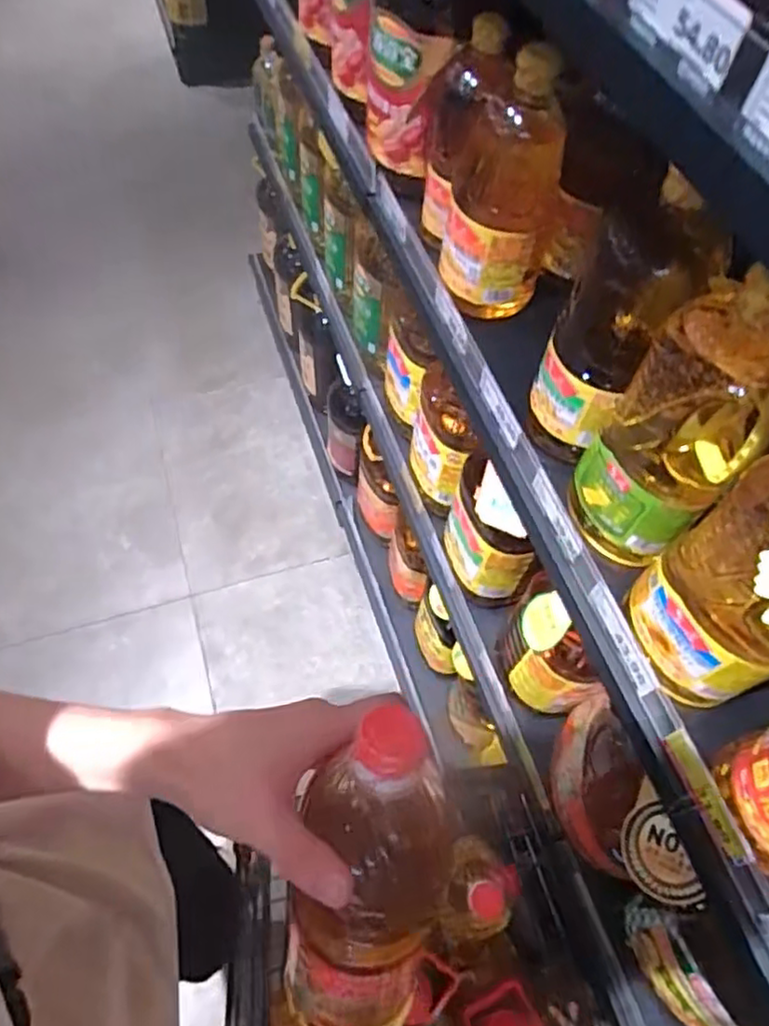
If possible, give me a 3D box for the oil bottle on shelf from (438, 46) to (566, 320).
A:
[{"bbox_3d":[0.121,-0.327,0.682,0.112,0.248,0.094,9,61,3],"label":"oil bottle on shelf"}]

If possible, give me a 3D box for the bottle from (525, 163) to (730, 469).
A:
[{"bbox_3d":[0.198,-0.152,0.577,0.076,0.264,0.103,-36,68,-20],"label":"bottle"}]

